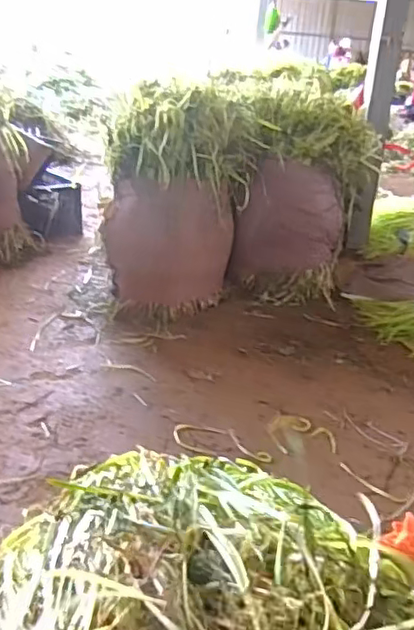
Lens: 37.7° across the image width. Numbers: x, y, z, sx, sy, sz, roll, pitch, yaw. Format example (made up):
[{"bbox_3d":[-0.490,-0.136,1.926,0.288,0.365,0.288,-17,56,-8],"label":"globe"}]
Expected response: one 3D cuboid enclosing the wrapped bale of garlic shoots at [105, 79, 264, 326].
[{"bbox_3d":[-0.098,-0.343,1.966,0.457,0.712,0.363,8,24,8],"label":"wrapped bale of garlic shoots"}]

